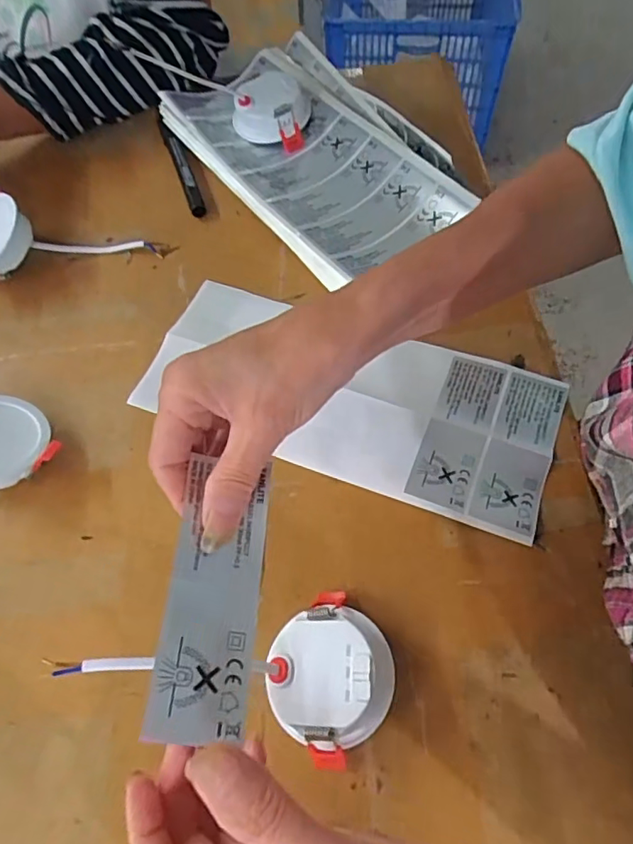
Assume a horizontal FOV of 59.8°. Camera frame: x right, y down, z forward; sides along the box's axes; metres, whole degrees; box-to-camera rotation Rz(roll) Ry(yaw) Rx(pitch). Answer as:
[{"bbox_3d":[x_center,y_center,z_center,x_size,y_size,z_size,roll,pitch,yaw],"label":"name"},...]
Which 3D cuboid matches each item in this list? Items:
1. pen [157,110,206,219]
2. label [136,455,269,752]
[{"bbox_3d":[-0.128,-0.245,0.517,0.014,0.013,0.134,-19,63,-7],"label":"pen"},{"bbox_3d":[-0.042,0.071,0.234,0.039,0.006,0.110,16,56,-20],"label":"label"}]

